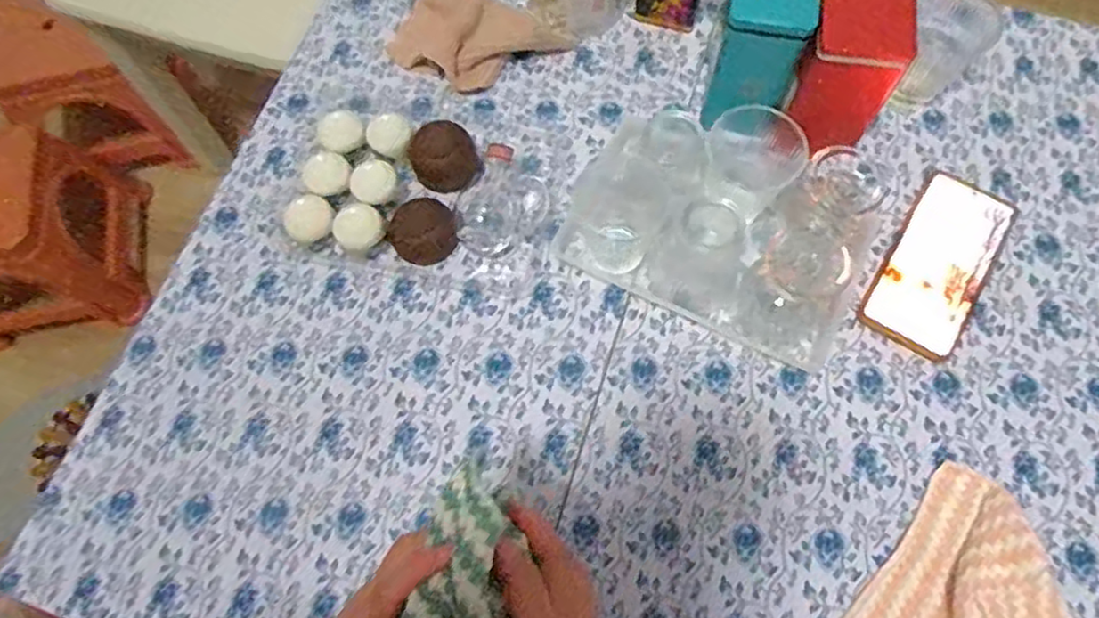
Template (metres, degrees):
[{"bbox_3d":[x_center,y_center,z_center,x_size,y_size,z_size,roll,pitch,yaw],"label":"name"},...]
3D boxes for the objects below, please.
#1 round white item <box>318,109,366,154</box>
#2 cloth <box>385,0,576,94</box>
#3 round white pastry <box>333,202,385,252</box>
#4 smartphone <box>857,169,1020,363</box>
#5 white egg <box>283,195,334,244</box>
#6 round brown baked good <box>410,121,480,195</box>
[{"bbox_3d":[-0.186,-0.154,0.621,0.039,0.038,0.036,0,70,1],"label":"round white item"},{"bbox_3d":[-0.075,-0.256,0.654,0.147,0.027,0.099,30,73,12],"label":"cloth"},{"bbox_3d":[-0.161,-0.066,0.584,0.040,0.032,0.036,-30,72,-9],"label":"round white pastry"},{"bbox_3d":[0.328,-0.039,0.571,0.076,0.016,0.159,32,74,12],"label":"smartphone"},{"bbox_3d":[-0.204,-0.073,0.589,0.039,0.037,0.034,-35,73,-11],"label":"white egg"},{"bbox_3d":[-0.094,-0.133,0.615,0.057,0.052,0.054,0,70,1],"label":"round brown baked good"}]

